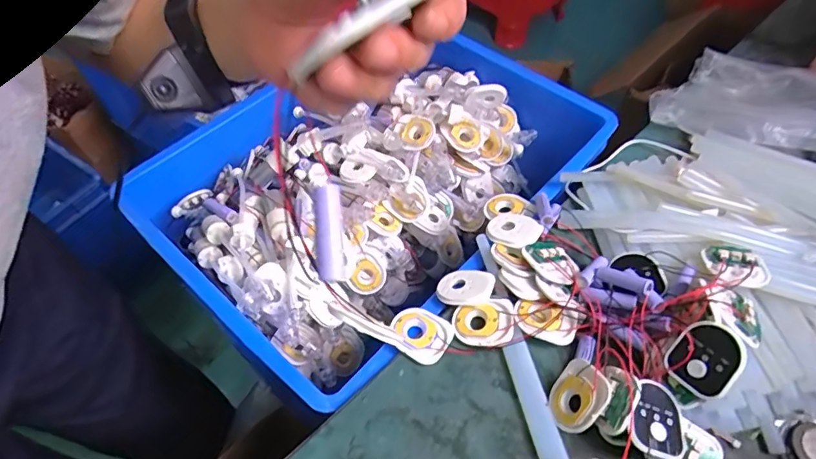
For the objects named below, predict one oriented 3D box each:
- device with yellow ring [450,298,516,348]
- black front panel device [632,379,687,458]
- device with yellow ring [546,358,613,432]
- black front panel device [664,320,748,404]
[{"bbox_3d":[0.072,0.090,0.466,0.058,0.013,0.046,-10,56,-6],"label":"device with yellow ring"},{"bbox_3d":[0.201,0.151,0.393,0.049,0.006,0.057,20,57,-9],"label":"black front panel device"},{"bbox_3d":[0.141,0.139,0.411,0.011,0.056,0.050,25,13,-27],"label":"device with yellow ring"},{"bbox_3d":[0.238,0.104,0.393,0.009,0.058,0.050,12,32,-38],"label":"black front panel device"}]

